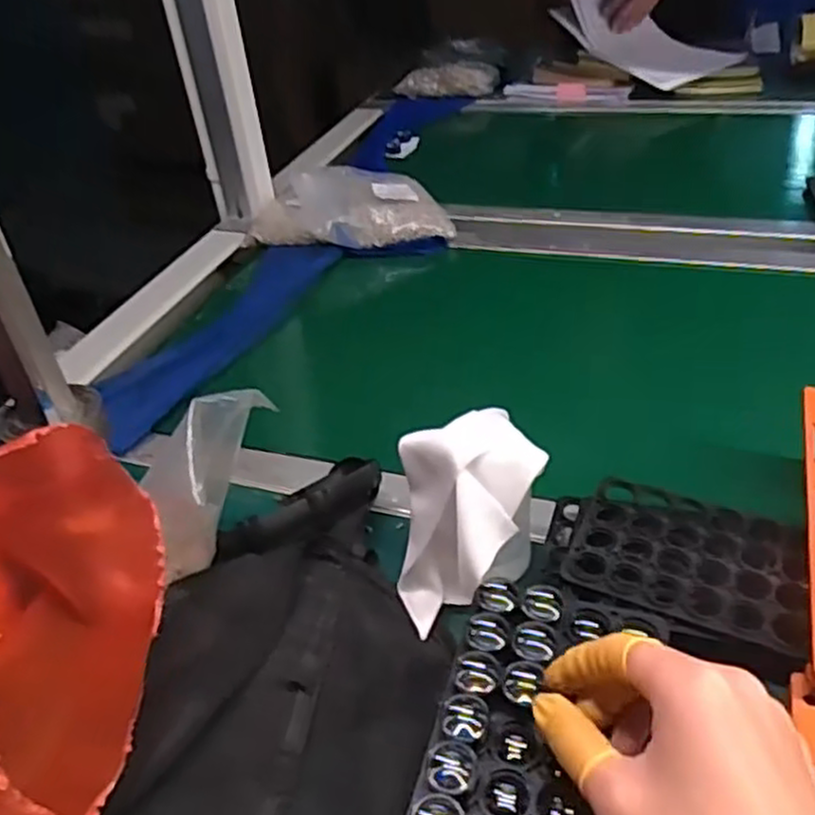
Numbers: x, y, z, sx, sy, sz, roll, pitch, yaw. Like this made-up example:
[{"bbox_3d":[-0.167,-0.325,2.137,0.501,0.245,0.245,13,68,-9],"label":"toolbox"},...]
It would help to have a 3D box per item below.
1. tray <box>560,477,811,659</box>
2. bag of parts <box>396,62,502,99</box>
[{"bbox_3d":[0.183,0.096,0.493,0.142,0.011,0.097,15,42,27],"label":"tray"},{"bbox_3d":[0.074,-0.599,1.400,0.187,0.063,0.057,-3,37,5],"label":"bag of parts"}]

